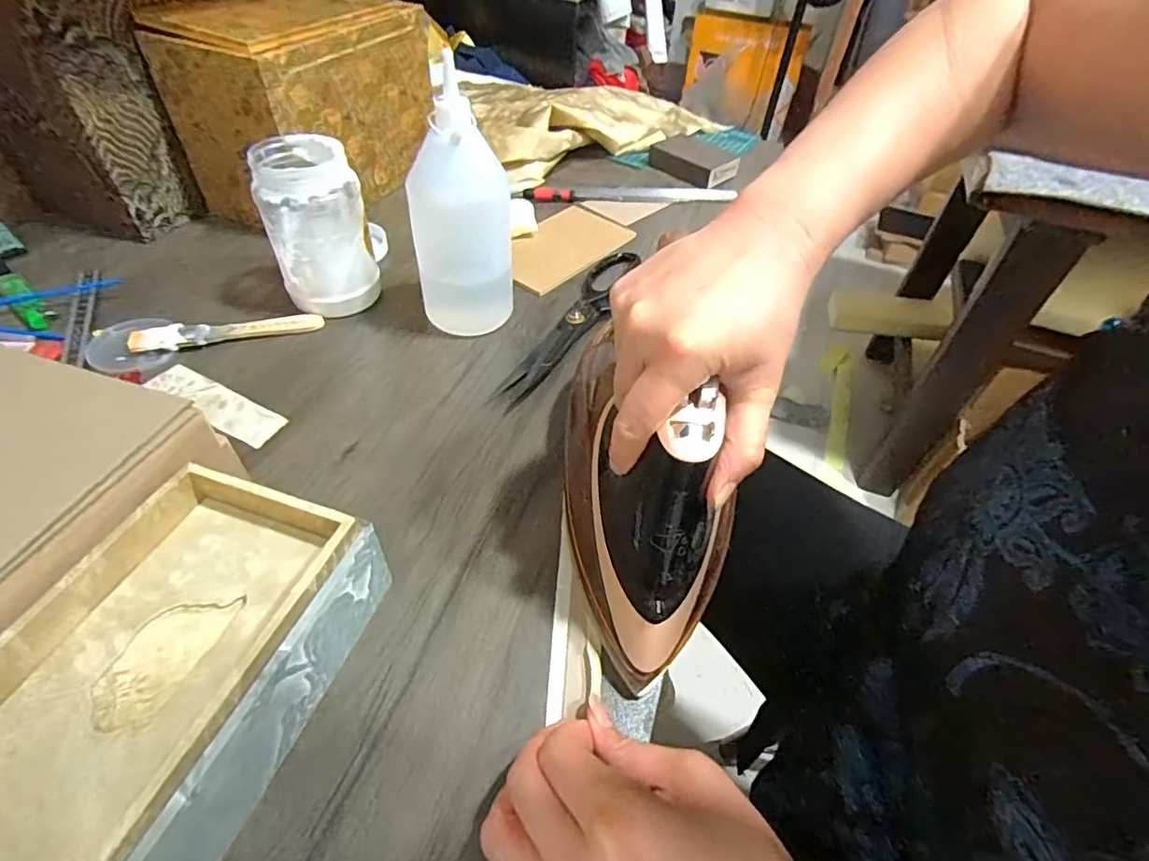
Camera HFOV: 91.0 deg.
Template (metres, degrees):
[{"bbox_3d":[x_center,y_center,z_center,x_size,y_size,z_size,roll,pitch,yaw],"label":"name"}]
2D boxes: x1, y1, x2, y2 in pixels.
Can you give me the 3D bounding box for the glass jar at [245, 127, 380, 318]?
[{"bbox_3d":[-0.213,-0.167,0.467,0.074,0.124,0.074,2,48,-3],"label":"glass jar"}]

